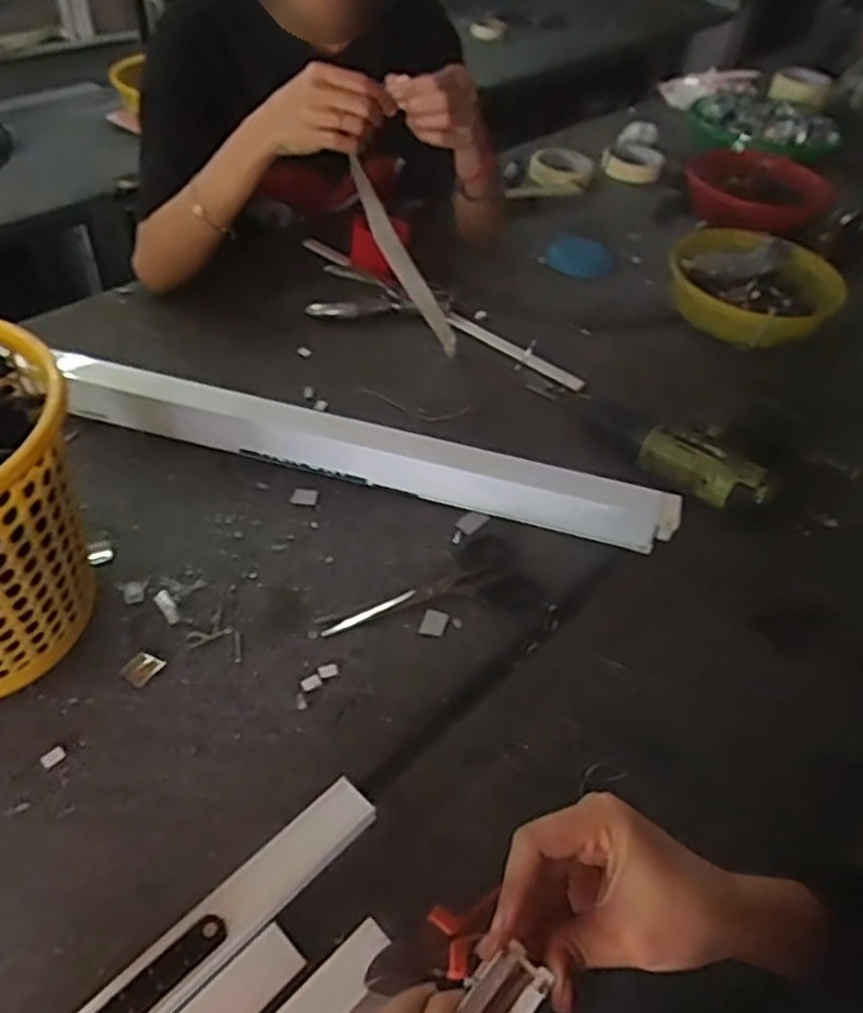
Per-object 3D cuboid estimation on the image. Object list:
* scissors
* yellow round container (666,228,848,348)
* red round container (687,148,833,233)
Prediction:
[{"bbox_3d":[-0.002,0.070,0.576,0.161,0.008,0.073,-18,52,-22],"label":"scissors"},{"bbox_3d":[0.360,-0.239,0.851,0.188,0.068,0.165,24,49,16],"label":"yellow round container"},{"bbox_3d":[0.447,-0.435,1.029,0.183,0.073,0.147,25,49,22],"label":"red round container"}]

